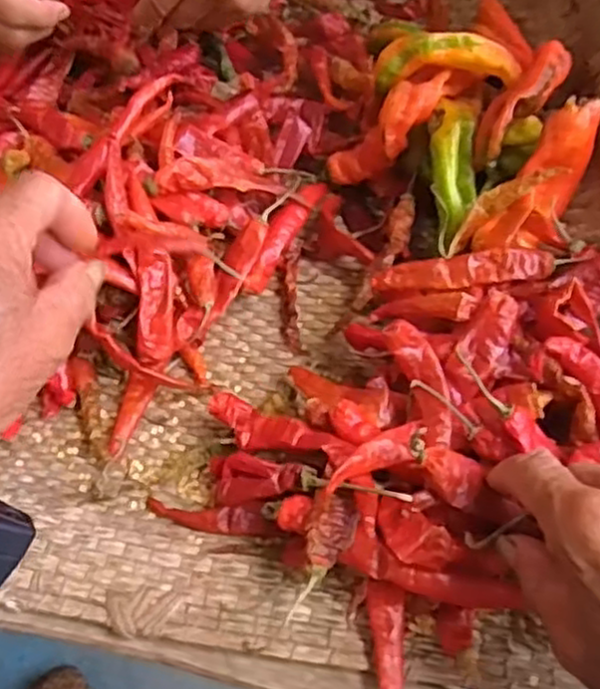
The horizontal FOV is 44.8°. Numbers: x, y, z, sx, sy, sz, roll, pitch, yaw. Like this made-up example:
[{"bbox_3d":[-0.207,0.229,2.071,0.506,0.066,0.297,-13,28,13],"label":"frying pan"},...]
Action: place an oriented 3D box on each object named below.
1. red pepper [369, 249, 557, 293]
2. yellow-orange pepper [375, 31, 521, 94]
[{"bbox_3d":[0.085,-0.038,0.378,0.092,0.012,0.017,-4,58,1],"label":"red pepper"},{"bbox_3d":[0.087,-0.168,0.430,0.081,0.023,0.025,-4,58,1],"label":"yellow-orange pepper"}]

